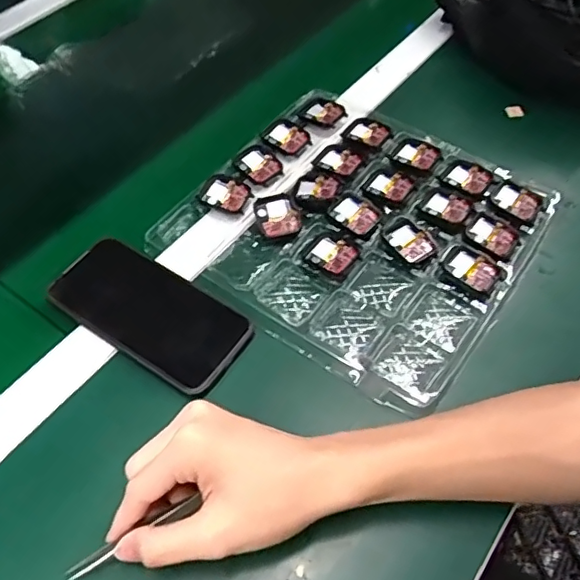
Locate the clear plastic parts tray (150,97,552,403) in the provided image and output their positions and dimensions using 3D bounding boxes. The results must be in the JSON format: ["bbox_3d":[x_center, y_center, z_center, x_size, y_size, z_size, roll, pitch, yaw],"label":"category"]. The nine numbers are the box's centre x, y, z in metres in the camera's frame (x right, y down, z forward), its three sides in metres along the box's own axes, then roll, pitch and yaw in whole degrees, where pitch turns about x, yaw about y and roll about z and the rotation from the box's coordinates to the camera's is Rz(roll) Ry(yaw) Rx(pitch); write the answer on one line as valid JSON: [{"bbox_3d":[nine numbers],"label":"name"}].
[{"bbox_3d":[0.055,-0.056,0.520,0.274,0.034,0.251,30,61,21],"label":"clear plastic parts tray"}]

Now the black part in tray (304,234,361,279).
[{"bbox_3d":[0.037,-0.030,0.493,0.041,0.012,0.037,34,62,23],"label":"black part in tray"}]

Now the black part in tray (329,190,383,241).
[{"bbox_3d":[0.059,-0.068,0.514,0.045,0.011,0.038,39,64,25],"label":"black part in tray"}]

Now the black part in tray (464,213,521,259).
[{"bbox_3d":[0.174,-0.047,0.504,0.044,0.009,0.035,33,62,23],"label":"black part in tray"}]

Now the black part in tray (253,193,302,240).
[{"bbox_3d":[-0.011,-0.066,0.516,0.039,0.009,0.041,-11,55,-6],"label":"black part in tray"}]

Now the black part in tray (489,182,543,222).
[{"bbox_3d":[0.202,-0.079,0.523,0.042,0.005,0.036,36,67,14],"label":"black part in tray"}]

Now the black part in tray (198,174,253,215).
[{"bbox_3d":[-0.060,-0.089,0.535,0.044,0.011,0.035,17,57,13],"label":"black part in tray"}]

